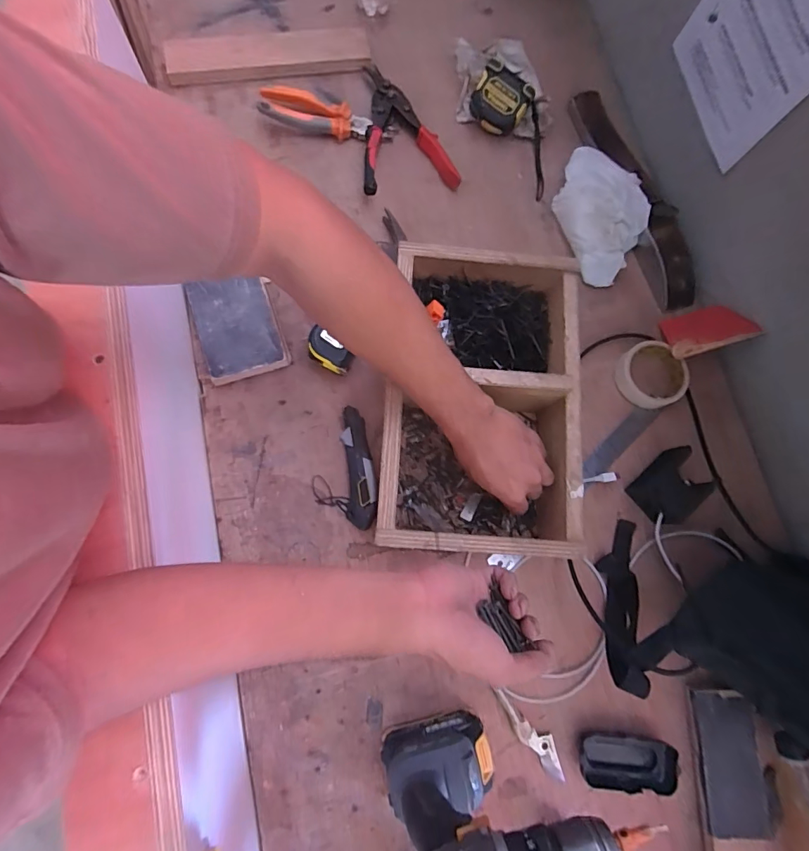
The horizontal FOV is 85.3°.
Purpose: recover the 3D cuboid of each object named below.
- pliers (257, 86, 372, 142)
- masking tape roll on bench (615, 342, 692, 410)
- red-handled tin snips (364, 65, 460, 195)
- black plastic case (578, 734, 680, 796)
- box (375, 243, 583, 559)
[{"bbox_3d":[-0.132,-0.461,0.651,0.164,0.028,0.053,11,78,-1],"label":"pliers"},{"bbox_3d":[0.339,-0.068,0.601,0.090,0.025,0.086,1,79,-3],"label":"masking tape roll on bench"},{"bbox_3d":[-0.012,-0.446,0.647,0.141,0.035,0.225,-13,80,-6],"label":"red-handled tin snips"},{"bbox_3d":[0.258,0.389,0.505,0.115,0.022,0.052,8,79,-2],"label":"black plastic case"},{"bbox_3d":[0.086,-0.029,0.515,0.209,0.102,0.332,3,79,0],"label":"box"}]

